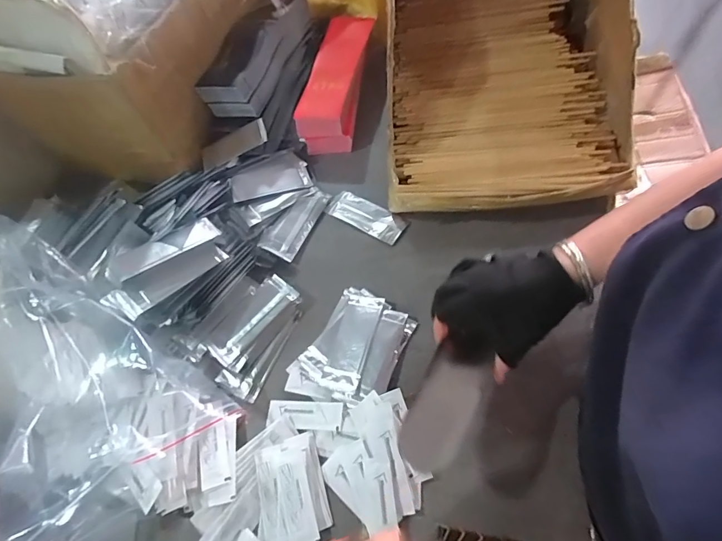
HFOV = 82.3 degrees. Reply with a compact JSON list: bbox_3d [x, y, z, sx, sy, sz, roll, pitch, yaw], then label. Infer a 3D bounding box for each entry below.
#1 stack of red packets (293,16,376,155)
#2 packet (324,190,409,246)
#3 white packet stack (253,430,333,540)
[{"bbox_3d":[-0.040,-0.338,0.725,0.095,0.061,0.292,3,60,11],"label":"stack of red packets"},{"bbox_3d":[0.007,-0.082,0.602,0.125,0.007,0.046,29,69,24],"label":"packet"},{"bbox_3d":[-0.073,0.231,0.427,0.071,0.016,0.105,-19,58,-1],"label":"white packet stack"}]

